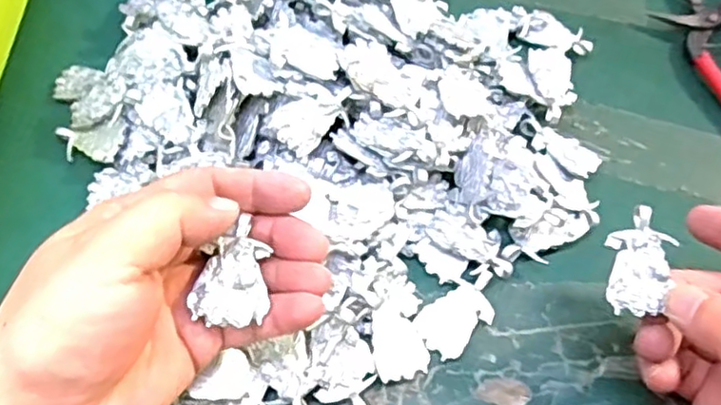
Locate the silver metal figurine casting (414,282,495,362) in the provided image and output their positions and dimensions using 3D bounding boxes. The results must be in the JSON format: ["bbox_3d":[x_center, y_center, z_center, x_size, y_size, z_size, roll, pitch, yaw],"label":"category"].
[{"bbox_3d":[0.042,0.052,0.291,0.033,0.004,0.024,-33,65,-17],"label":"silver metal figurine casting"}]

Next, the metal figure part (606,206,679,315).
[{"bbox_3d":[0.109,0.023,0.258,0.023,0.008,0.042,5,74,9],"label":"metal figure part"}]

